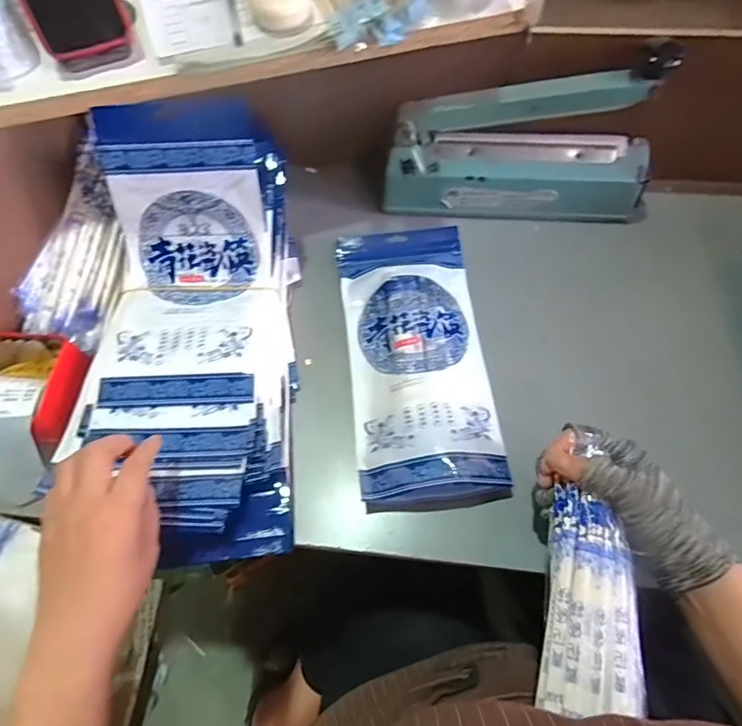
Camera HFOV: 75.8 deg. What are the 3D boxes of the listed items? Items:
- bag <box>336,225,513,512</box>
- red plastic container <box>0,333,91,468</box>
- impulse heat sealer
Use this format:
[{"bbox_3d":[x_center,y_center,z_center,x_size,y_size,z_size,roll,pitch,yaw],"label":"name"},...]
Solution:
[{"bbox_3d":[0.046,-0.016,0.490,0.139,0.027,0.313,-7,60,-1],"label":"bag"},{"bbox_3d":[-0.336,0.025,0.466,0.117,0.046,0.123,5,61,5],"label":"red plastic container"},{"bbox_3d":[0.167,-0.242,0.531,0.294,0.170,0.064,3,61,4],"label":"impulse heat sealer"}]

